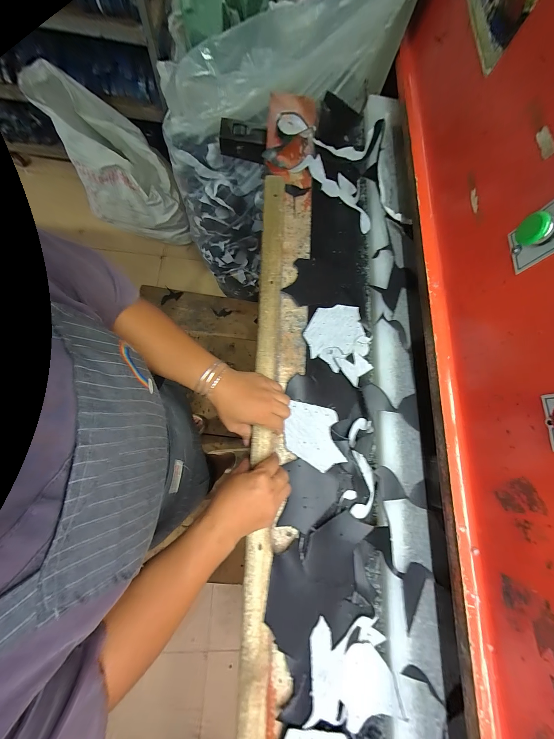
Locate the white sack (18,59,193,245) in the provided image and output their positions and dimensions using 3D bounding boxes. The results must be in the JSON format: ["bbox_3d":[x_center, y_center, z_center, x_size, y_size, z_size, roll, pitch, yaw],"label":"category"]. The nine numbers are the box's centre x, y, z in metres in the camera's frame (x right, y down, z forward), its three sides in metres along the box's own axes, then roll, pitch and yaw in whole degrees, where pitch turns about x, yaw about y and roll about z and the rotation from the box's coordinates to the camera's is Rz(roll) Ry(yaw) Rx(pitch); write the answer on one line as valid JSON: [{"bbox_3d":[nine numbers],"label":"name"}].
[{"bbox_3d":[-0.714,-0.891,1.234,0.371,0.579,0.414,-34,82,-13],"label":"white sack"}]

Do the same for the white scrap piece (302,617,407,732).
[{"bbox_3d":[0.110,0.448,0.387,0.128,0.030,0.126,6,76,-5],"label":"white scrap piece"}]

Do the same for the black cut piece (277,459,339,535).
[{"bbox_3d":[0.046,0.211,0.431,0.089,0.004,0.101,26,75,0],"label":"black cut piece"}]

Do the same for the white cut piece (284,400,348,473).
[{"bbox_3d":[0.066,0.115,0.460,0.104,0.006,0.103,12,74,-7],"label":"white cut piece"}]

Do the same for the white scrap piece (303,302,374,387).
[{"bbox_3d":[0.131,-0.062,0.525,0.145,0.010,0.137,33,73,-7],"label":"white scrap piece"}]

